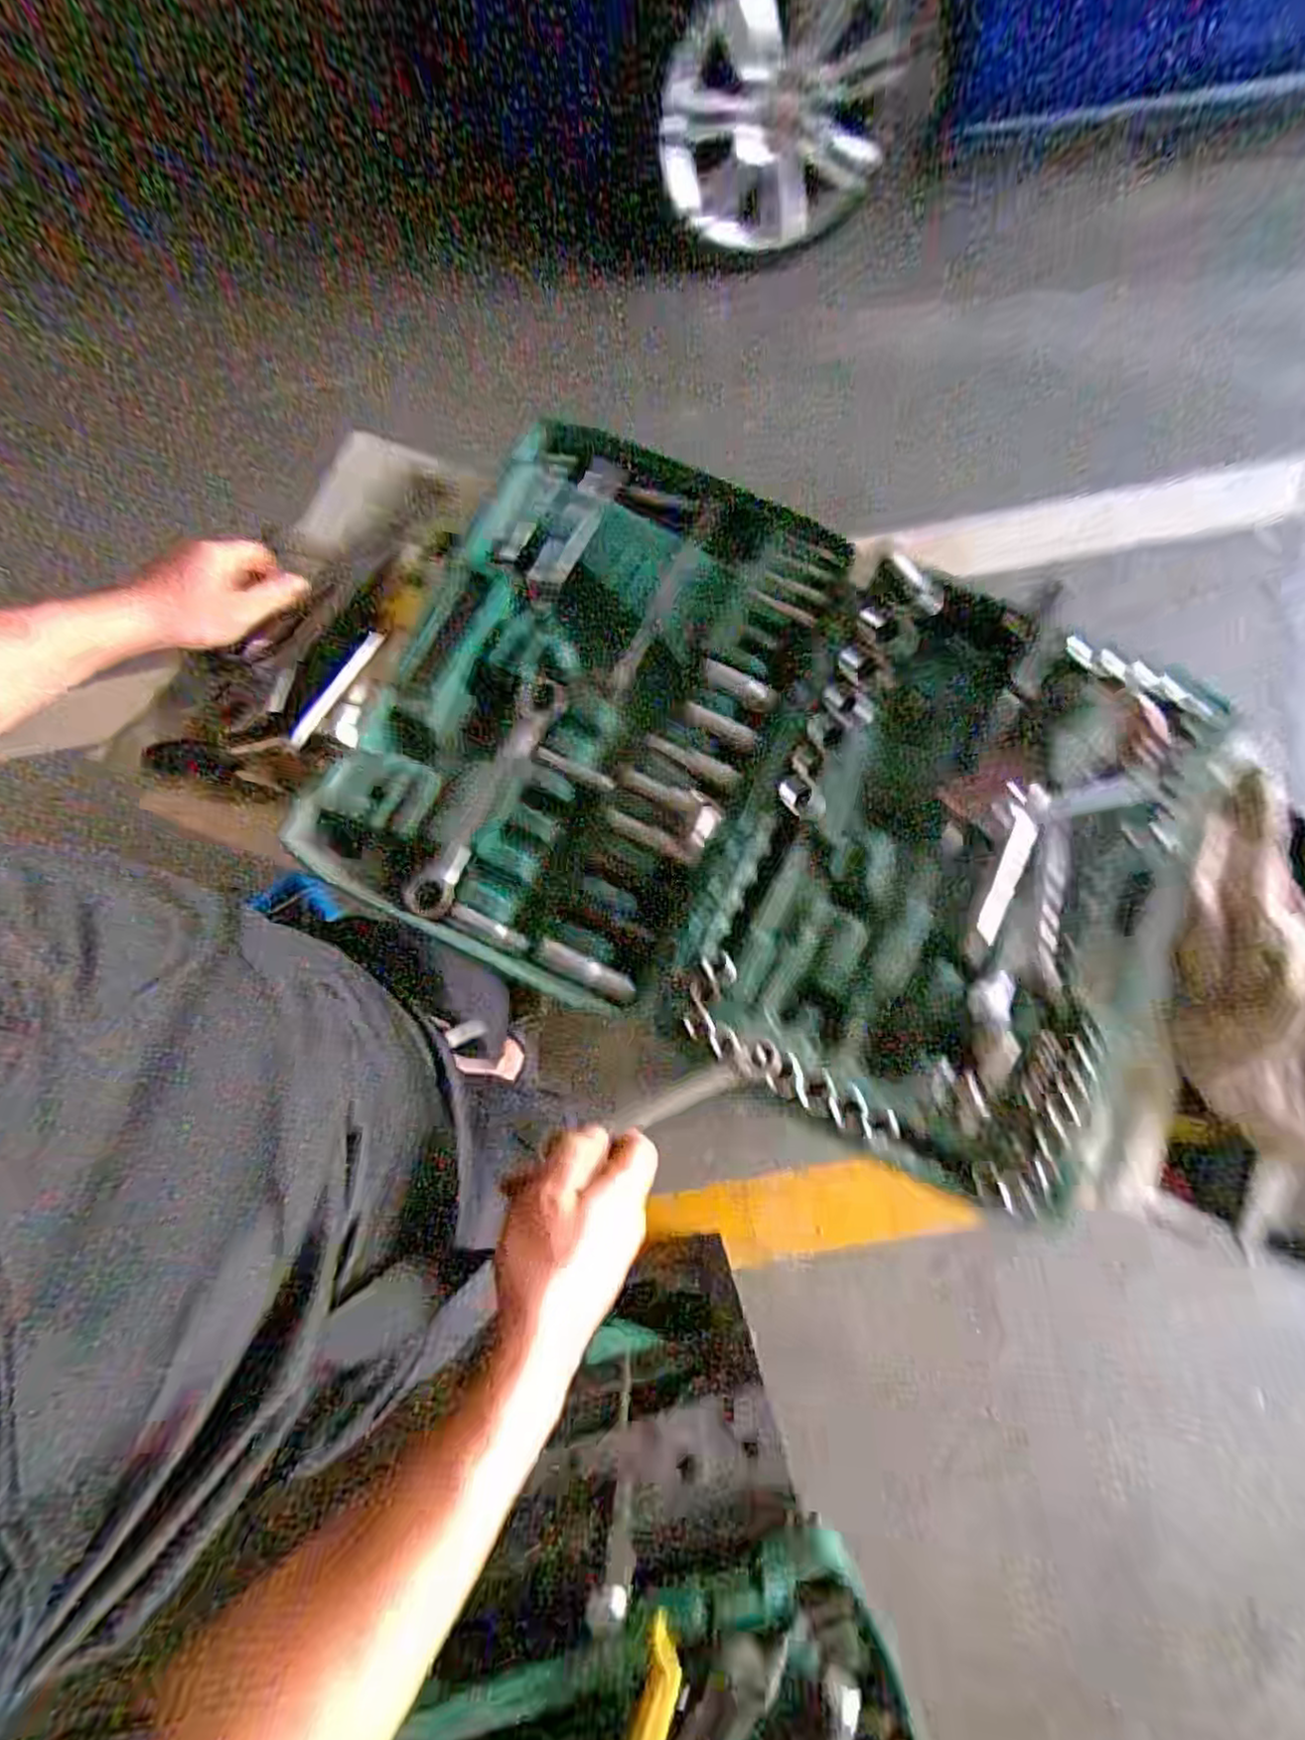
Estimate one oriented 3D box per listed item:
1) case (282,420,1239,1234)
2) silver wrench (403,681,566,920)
[{"bbox_3d":[0.071,-0.075,0.537,0.619,0.060,0.446,26,79,5],"label":"case"},{"bbox_3d":[-0.135,-0.062,0.551,0.040,0.005,0.213,26,79,5],"label":"silver wrench"}]

